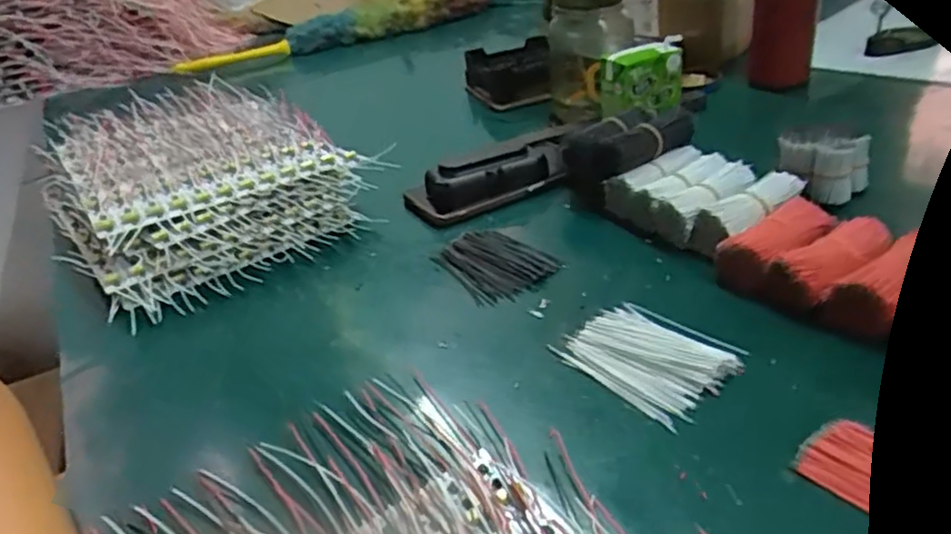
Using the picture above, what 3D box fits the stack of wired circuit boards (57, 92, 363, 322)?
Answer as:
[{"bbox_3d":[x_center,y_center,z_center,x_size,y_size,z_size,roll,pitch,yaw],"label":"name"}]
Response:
[{"bbox_3d":[-0.261,-0.086,0.632,0.240,0.071,0.343,-26,37,-27],"label":"stack of wired circuit boards"}]

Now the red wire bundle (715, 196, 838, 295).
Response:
[{"bbox_3d":[0.194,-0.013,0.437,0.087,0.028,0.038,-25,37,-26],"label":"red wire bundle"}]

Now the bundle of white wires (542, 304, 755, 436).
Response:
[{"bbox_3d":[0.098,0.050,0.387,0.071,0.008,0.091,-29,39,-31],"label":"bundle of white wires"}]

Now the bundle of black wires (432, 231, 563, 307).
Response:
[{"bbox_3d":[0.015,-0.005,0.497,0.063,0.011,0.086,-25,37,-26],"label":"bundle of black wires"}]

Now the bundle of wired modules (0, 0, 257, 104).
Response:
[{"bbox_3d":[-0.621,-0.409,1.118,0.459,0.176,0.183,-19,35,-16],"label":"bundle of wired modules"}]

